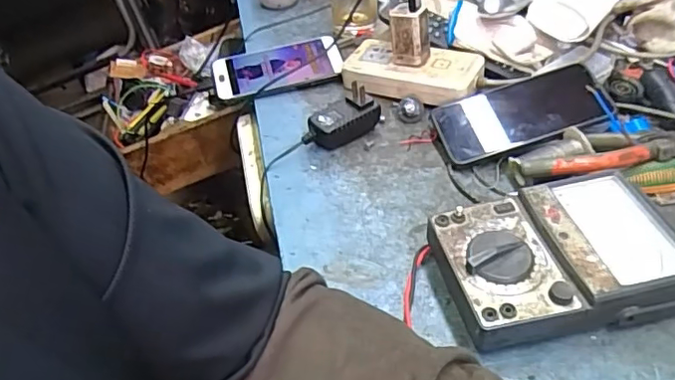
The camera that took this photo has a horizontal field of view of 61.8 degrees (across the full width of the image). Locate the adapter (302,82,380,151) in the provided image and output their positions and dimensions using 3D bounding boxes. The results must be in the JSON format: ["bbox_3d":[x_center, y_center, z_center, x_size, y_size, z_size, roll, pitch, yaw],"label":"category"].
[{"bbox_3d":[0.002,-0.072,0.577,0.083,0.041,0.043,-33,49,-27],"label":"adapter"}]

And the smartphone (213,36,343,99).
[{"bbox_3d":[-0.073,-0.149,0.675,0.150,0.013,0.075,-13,54,-2],"label":"smartphone"}]

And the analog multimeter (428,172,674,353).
[{"bbox_3d":[0.170,0.051,0.424,0.182,0.049,0.115,-11,43,-6],"label":"analog multimeter"}]

